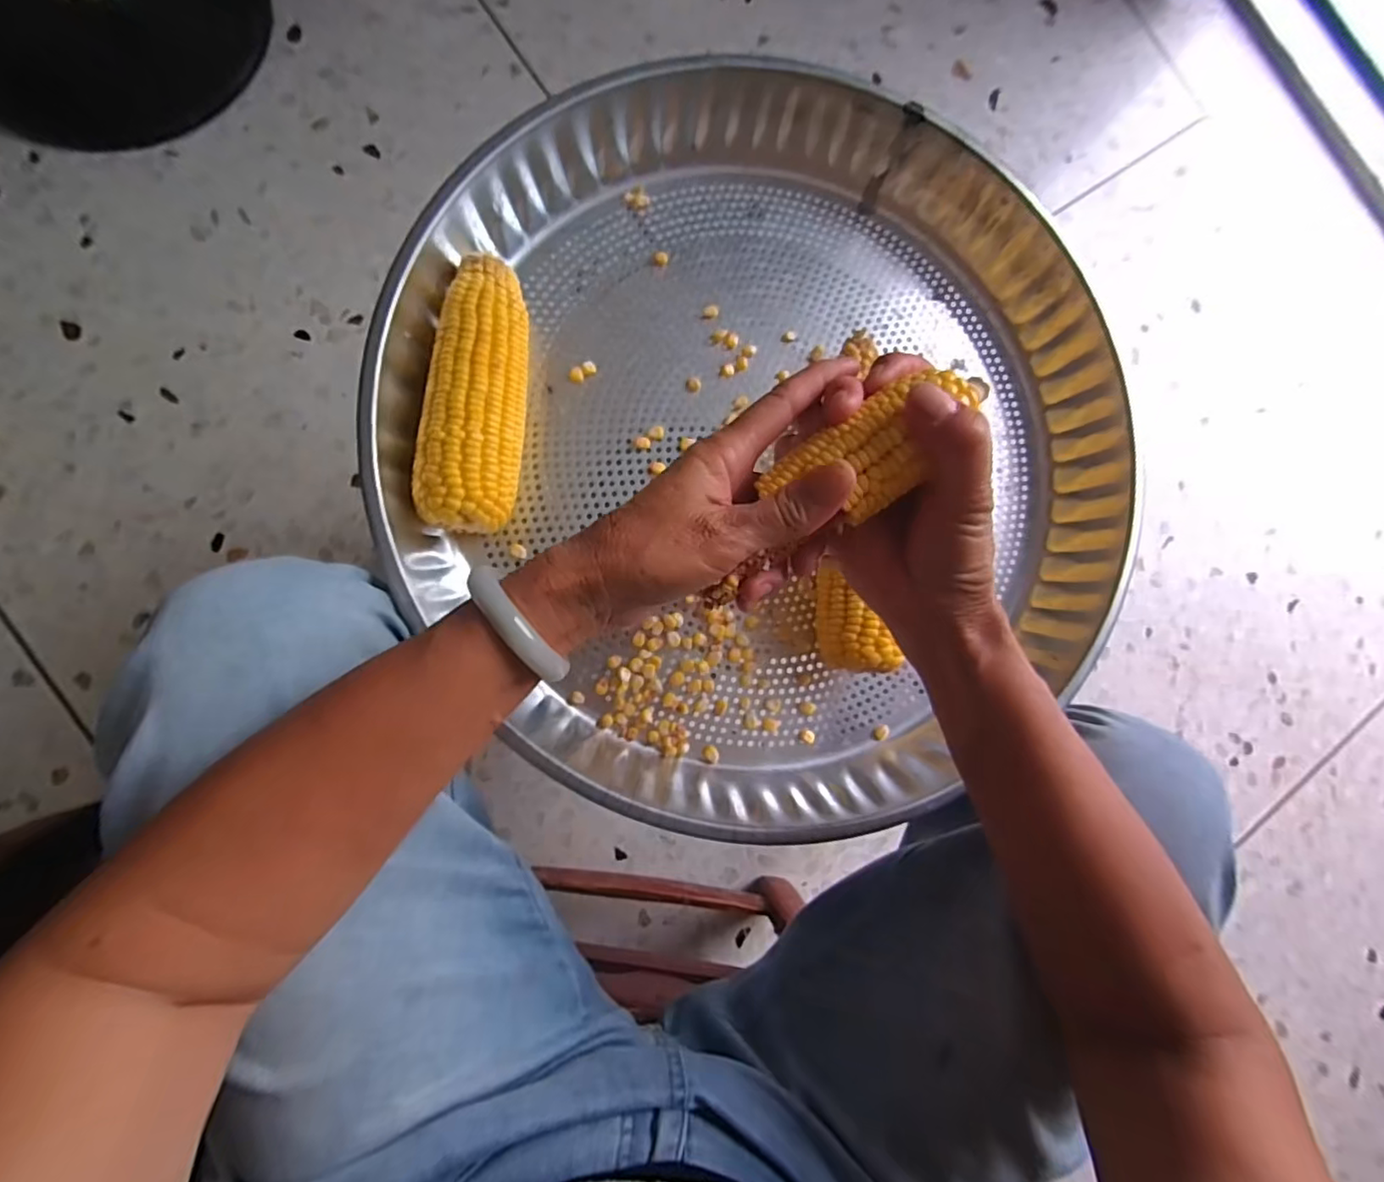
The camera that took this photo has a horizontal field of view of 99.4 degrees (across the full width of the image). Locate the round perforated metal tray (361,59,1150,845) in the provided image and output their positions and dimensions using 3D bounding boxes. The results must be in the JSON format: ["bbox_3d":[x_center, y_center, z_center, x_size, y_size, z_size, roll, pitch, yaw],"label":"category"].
[{"bbox_3d":[0.055,-0.105,0.401,0.478,0.064,0.473,1,85,-9],"label":"round perforated metal tray"}]

